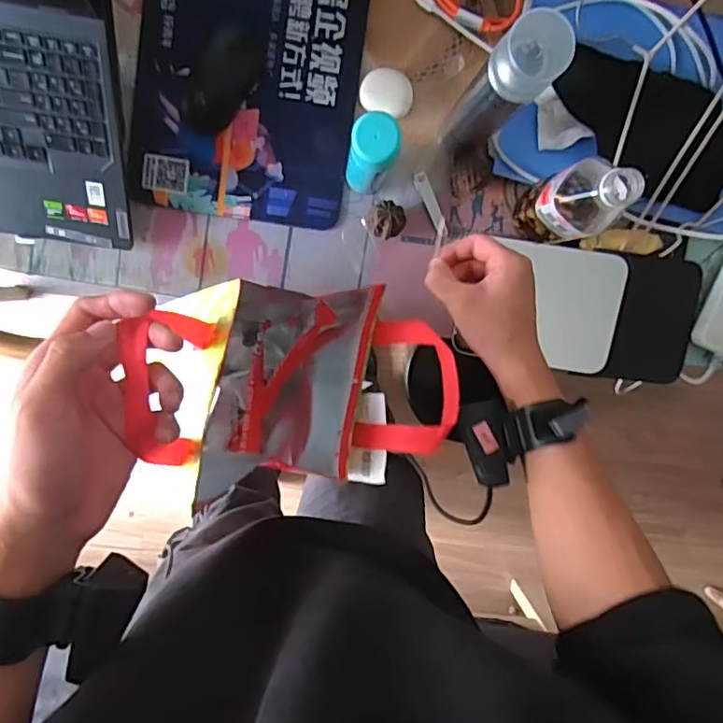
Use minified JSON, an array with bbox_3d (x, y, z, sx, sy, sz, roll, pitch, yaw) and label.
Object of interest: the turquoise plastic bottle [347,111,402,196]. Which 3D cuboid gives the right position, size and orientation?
[{"bbox_3d":[0.007,-0.203,0.584,0.040,0.180,0.040,-1,98,-4],"label":"turquoise plastic bottle"}]

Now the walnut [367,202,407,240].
[{"bbox_3d":[0.029,-0.163,0.672,0.041,0.041,0.041,-1,98,-4],"label":"walnut"}]

